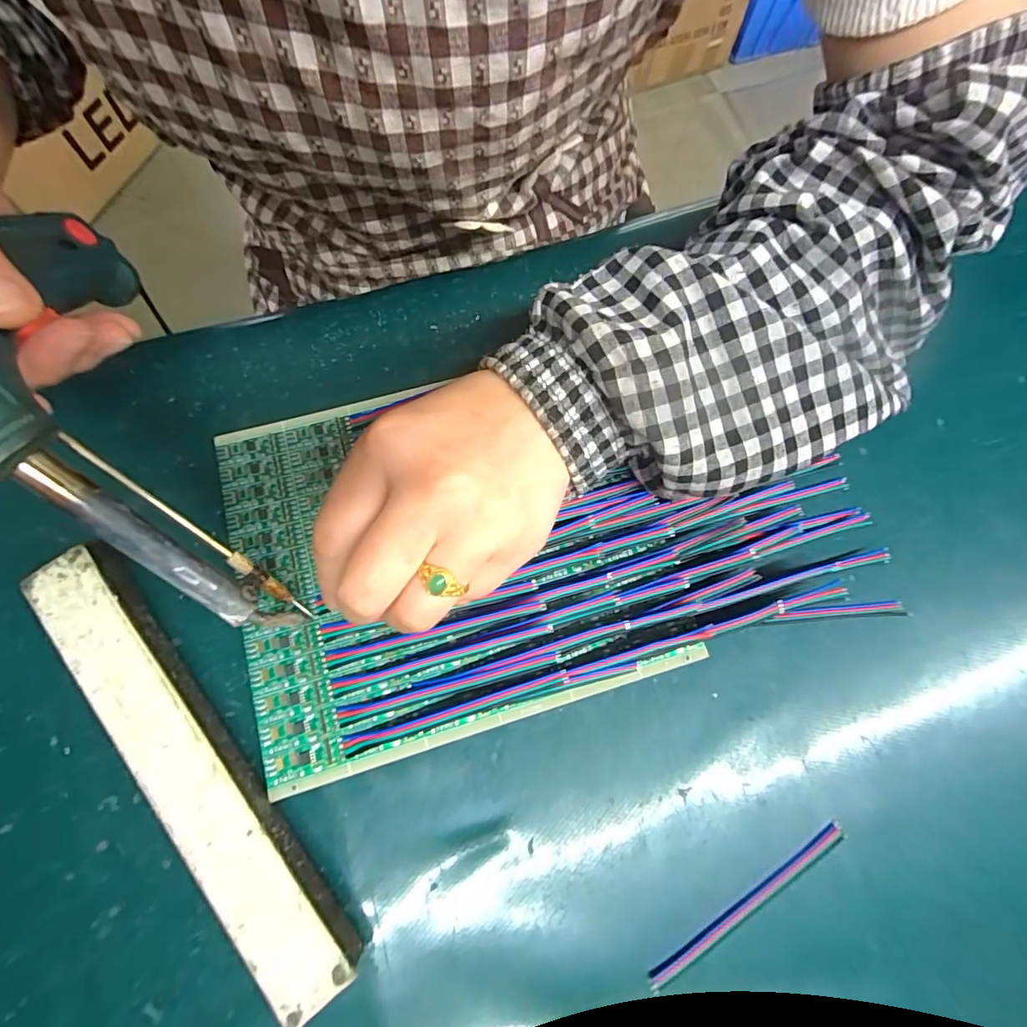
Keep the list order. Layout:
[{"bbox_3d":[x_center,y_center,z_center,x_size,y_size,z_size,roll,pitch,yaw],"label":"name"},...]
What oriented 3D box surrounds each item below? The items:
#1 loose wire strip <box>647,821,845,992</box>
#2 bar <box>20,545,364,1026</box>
[{"bbox_3d":[0.095,0.157,0.197,0.096,0.005,0.010,-31,78,-10],"label":"loose wire strip"},{"bbox_3d":[-0.129,0.097,0.197,0.031,0.019,0.197,-39,79,-11],"label":"bar"}]

